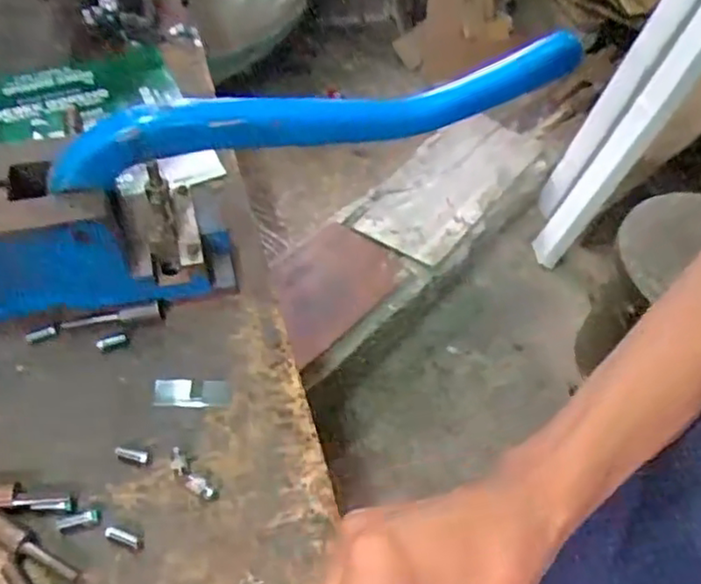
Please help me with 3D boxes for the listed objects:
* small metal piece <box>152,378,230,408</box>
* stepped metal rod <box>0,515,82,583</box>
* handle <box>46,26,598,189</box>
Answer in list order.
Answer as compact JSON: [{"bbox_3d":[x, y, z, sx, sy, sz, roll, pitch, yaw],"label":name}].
[{"bbox_3d":[-0.134,0.085,0.561,0.064,0.007,0.026,4,51,-1],"label":"small metal piece"},{"bbox_3d":[-0.224,0.180,0.458,0.082,0.015,0.016,24,53,14],"label":"stepped metal rod"},{"bbox_3d":[-0.027,-0.151,0.574,0.465,0.100,0.042,-7,52,-10],"label":"handle"}]

